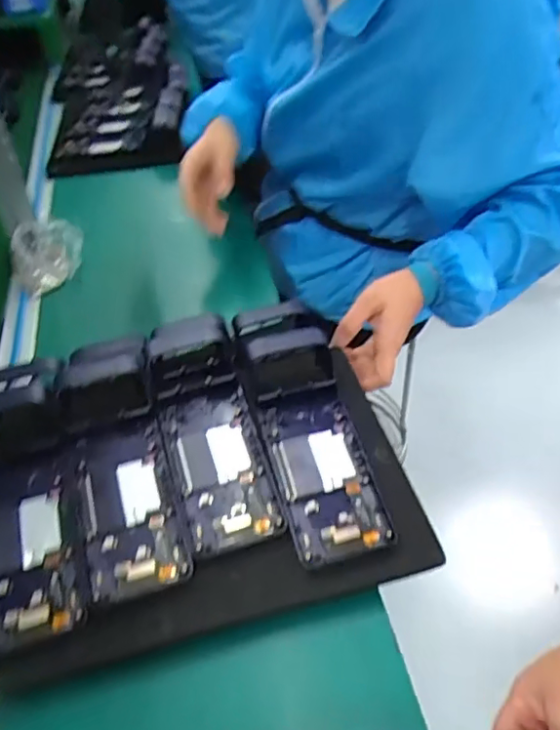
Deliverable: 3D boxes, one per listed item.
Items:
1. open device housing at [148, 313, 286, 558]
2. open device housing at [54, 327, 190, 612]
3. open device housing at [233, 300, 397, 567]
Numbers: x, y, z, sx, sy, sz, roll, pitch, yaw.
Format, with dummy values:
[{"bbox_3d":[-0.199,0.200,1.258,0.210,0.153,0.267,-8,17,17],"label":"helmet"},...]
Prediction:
[{"bbox_3d":[-0.067,0.043,0.527,0.084,0.043,0.245,-14,49,-9],"label":"open device housing"},{"bbox_3d":[-0.140,0.078,0.500,0.086,0.040,0.230,-13,49,-10],"label":"open device housing"},{"bbox_3d":[0.020,0.030,0.529,0.088,0.050,0.287,-11,48,-6],"label":"open device housing"}]

